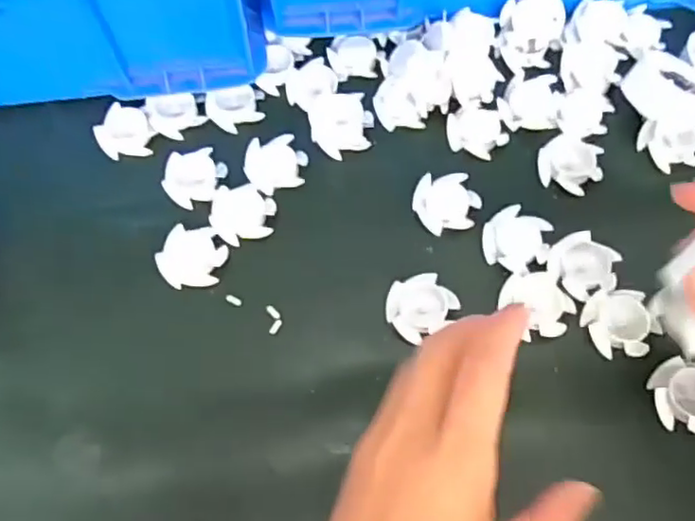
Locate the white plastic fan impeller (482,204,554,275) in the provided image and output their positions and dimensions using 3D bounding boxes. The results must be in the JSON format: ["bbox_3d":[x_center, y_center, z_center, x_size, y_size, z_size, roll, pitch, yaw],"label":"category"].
[{"bbox_3d":[0.104,-0.011,0.384,0.039,0.015,0.038,0,66,0],"label":"white plastic fan impeller"}]

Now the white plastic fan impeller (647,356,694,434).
[{"bbox_3d":[0.186,0.074,0.336,0.038,0.015,0.038,0,66,0],"label":"white plastic fan impeller"}]

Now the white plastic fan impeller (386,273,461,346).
[{"bbox_3d":[0.042,0.028,0.367,0.038,0.015,0.035,0,66,0],"label":"white plastic fan impeller"}]

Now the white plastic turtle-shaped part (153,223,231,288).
[{"bbox_3d":[-0.096,-0.002,0.383,0.037,0.010,0.040,15,67,6],"label":"white plastic turtle-shaped part"}]

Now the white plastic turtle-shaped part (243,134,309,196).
[{"bbox_3d":[-0.047,-0.063,0.411,0.040,0.009,0.038,-4,66,-2],"label":"white plastic turtle-shaped part"}]

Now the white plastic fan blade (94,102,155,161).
[{"bbox_3d":[-0.154,-0.088,0.428,0.036,0.011,0.039,0,66,0],"label":"white plastic fan blade"}]

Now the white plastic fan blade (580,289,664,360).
[{"bbox_3d":[0.156,0.036,0.356,0.037,0.010,0.040,-19,68,-8],"label":"white plastic fan blade"}]

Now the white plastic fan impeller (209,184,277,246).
[{"bbox_3d":[-0.067,-0.030,0.400,0.040,0.011,0.040,-8,67,-3],"label":"white plastic fan impeller"}]

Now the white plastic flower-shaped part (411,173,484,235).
[{"bbox_3d":[0.063,-0.037,0.399,0.040,0.012,0.037,-13,67,-6],"label":"white plastic flower-shaped part"}]

